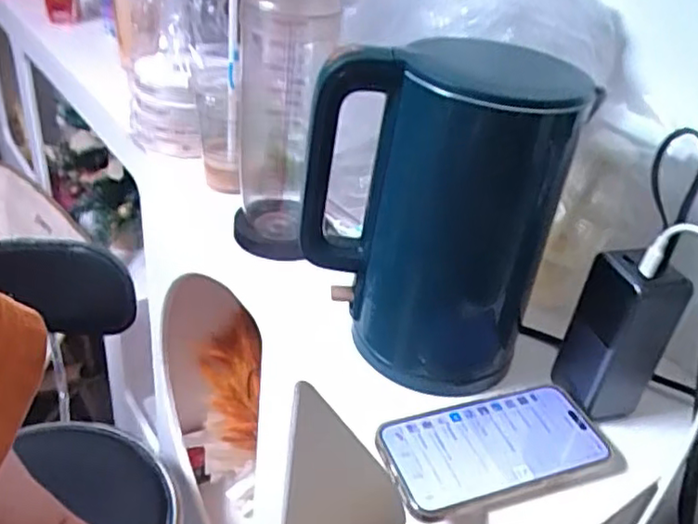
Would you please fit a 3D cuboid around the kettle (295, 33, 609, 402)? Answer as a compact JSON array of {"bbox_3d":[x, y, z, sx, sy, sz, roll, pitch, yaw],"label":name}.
[{"bbox_3d":[0.061,-0.040,0.500,0.185,0.243,0.133,24,39,23],"label":"kettle"}]

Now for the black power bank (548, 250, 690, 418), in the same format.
[{"bbox_3d":[0.201,0.053,0.484,0.052,0.124,0.051,-5,37,-16],"label":"black power bank"}]

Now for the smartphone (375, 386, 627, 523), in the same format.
[{"bbox_3d":[0.108,0.132,0.458,0.165,0.011,0.082,-8,38,-20],"label":"smartphone"}]

